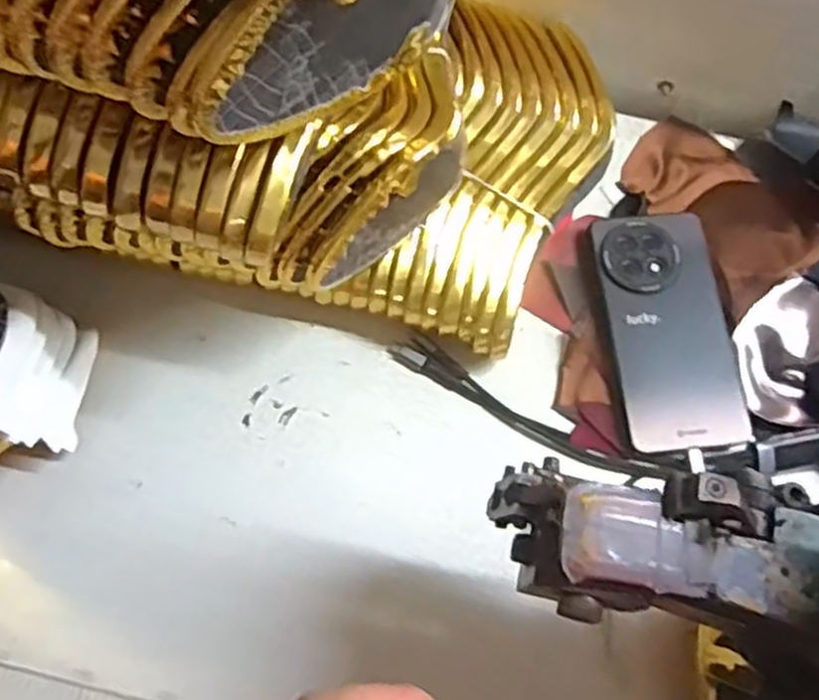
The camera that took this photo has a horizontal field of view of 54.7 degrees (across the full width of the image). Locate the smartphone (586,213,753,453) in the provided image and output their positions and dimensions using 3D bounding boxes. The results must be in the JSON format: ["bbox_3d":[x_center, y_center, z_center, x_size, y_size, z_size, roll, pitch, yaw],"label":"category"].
[{"bbox_3d":[0.170,-0.014,0.520,0.081,0.014,0.159,-6,74,-3],"label":"smartphone"}]

